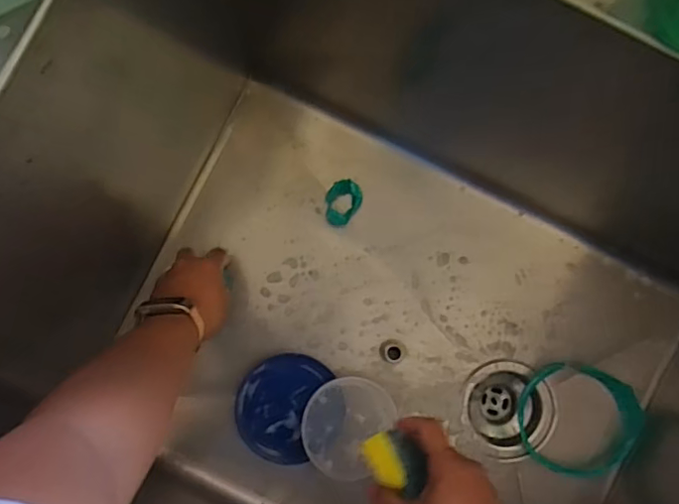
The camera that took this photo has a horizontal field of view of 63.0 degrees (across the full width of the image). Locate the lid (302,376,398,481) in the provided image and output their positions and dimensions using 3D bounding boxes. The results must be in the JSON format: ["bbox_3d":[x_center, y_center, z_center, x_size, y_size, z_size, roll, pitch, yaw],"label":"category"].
[{"bbox_3d":[0.008,0.196,0.627,0.097,0.007,0.108,29,75,-9],"label":"lid"}]

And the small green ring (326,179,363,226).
[{"bbox_3d":[0.003,-0.057,0.653,0.039,0.027,0.053,24,87,0],"label":"small green ring"}]

